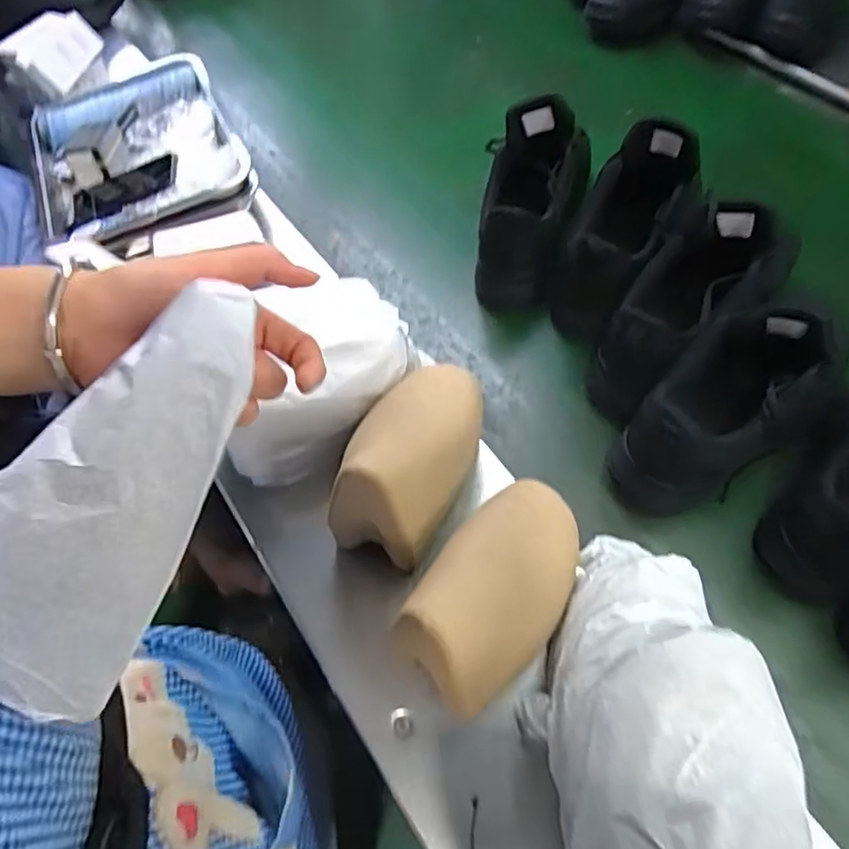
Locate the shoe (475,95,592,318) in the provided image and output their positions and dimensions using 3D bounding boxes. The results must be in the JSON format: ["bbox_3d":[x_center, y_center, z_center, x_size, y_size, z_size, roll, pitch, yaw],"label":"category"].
[{"bbox_3d":[0.117,-0.241,0.671,0.105,0.096,0.226,11,92,10],"label":"shoe"}]

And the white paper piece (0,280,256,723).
[{"bbox_3d":[-0.106,0.021,0.219,0.078,0.013,0.152,38,71,1],"label":"white paper piece"}]

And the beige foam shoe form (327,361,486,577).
[{"bbox_3d":[-0.013,0.021,0.516,0.086,0.116,0.158,16,61,13],"label":"beige foam shoe form"}]

